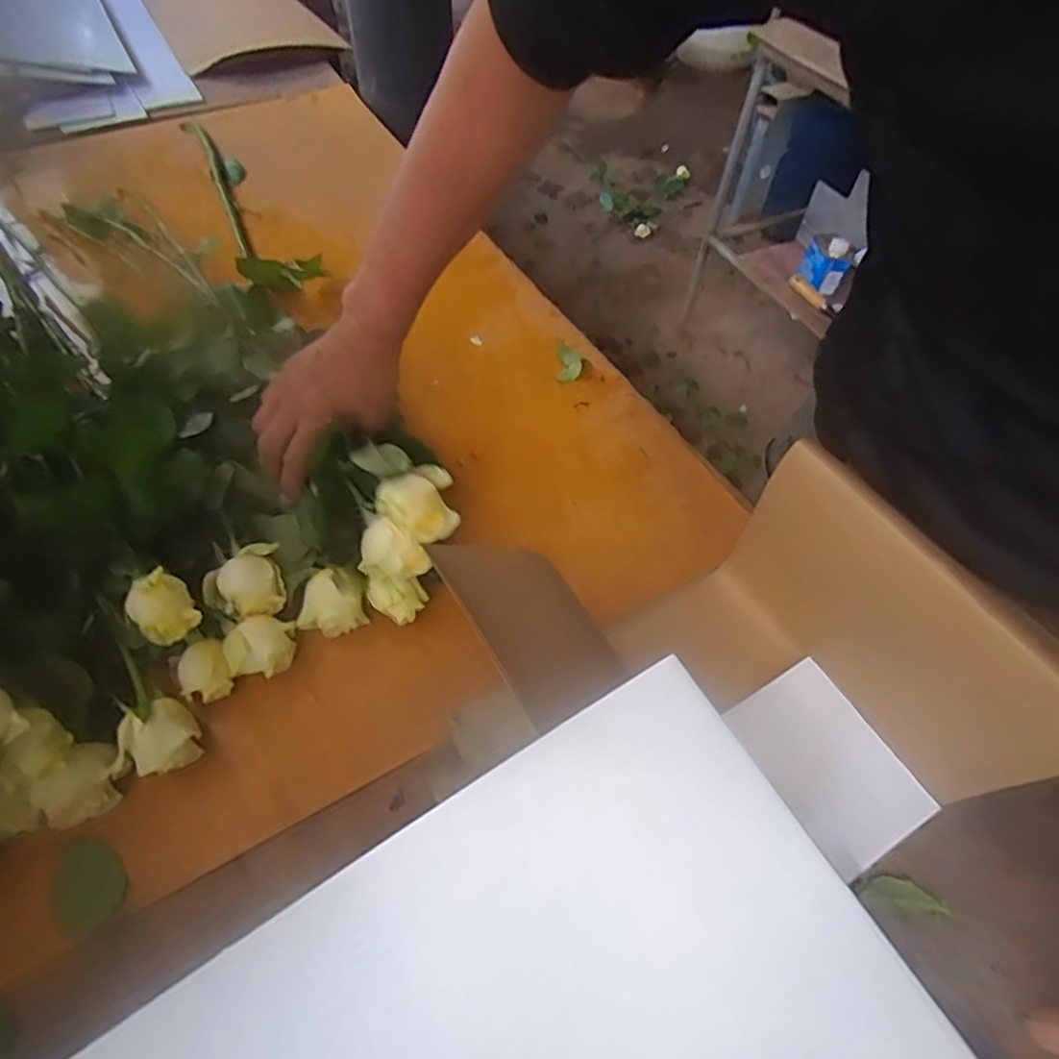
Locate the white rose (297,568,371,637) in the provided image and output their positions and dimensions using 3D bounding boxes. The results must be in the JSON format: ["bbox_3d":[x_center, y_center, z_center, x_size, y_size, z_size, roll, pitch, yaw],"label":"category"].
[{"bbox_3d":[-0.153,0.056,0.477,0.050,0.037,0.044,-4,56,-5],"label":"white rose"}]

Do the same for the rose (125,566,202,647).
[{"bbox_3d":[-0.251,0.057,0.425,0.036,0.050,0.037,1,56,-2],"label":"rose"}]

